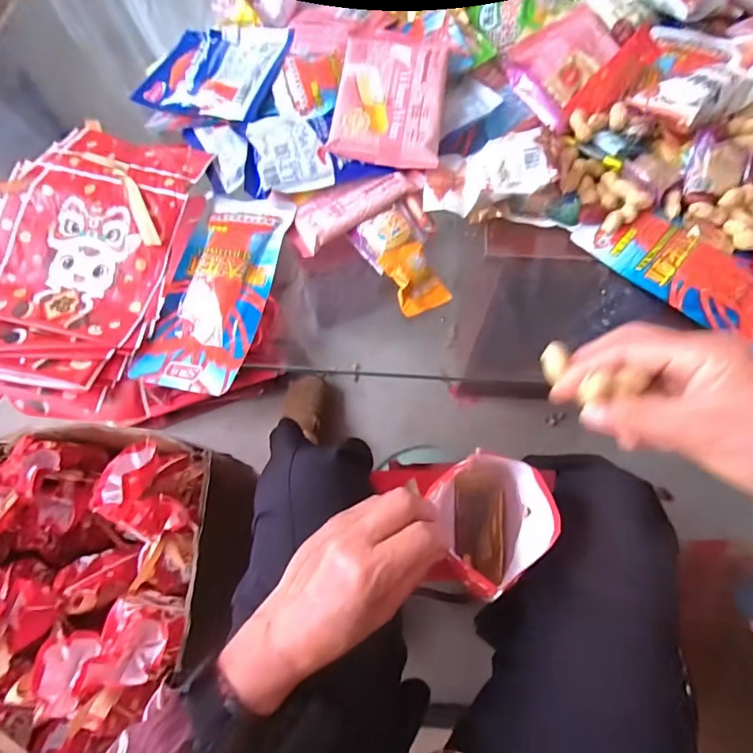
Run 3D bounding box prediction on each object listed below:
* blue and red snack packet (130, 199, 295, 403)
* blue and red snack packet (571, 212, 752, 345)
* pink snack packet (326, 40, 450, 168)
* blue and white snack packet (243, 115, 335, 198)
[{"bbox_3d":[-0.143,-0.080,0.412,0.096,0.021,0.194,14,69,8],"label":"blue and red snack packet"},{"bbox_3d":[0.282,-0.096,0.403,0.196,0.021,0.082,34,73,15],"label":"blue and red snack packet"},{"bbox_3d":[0.014,-0.270,0.439,0.101,0.020,0.135,6,85,2],"label":"pink snack packet"},{"bbox_3d":[-0.088,-0.215,0.441,0.081,0.021,0.092,-12,67,-3],"label":"blue and white snack packet"}]

